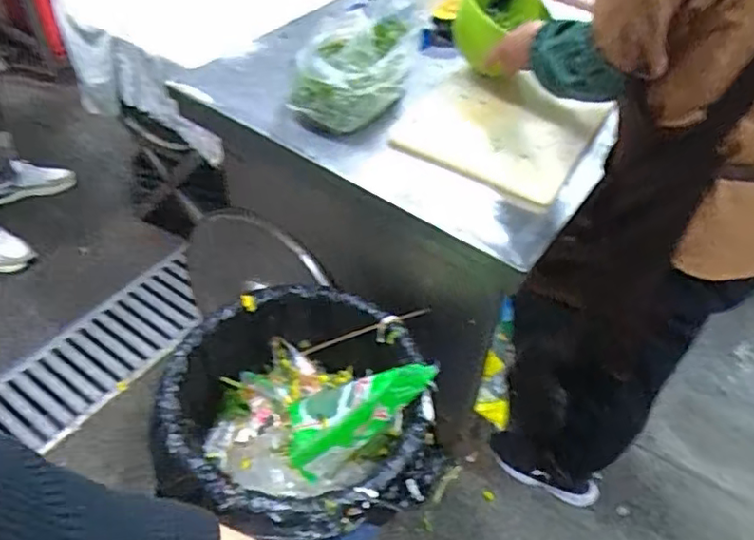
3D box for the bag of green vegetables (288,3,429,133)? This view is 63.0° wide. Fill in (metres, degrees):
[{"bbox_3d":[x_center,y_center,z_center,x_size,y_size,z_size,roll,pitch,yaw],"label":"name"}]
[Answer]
[{"bbox_3d":[-0.033,-0.377,1.116,0.237,0.192,0.239,0,45,-2],"label":"bag of green vegetables"}]

